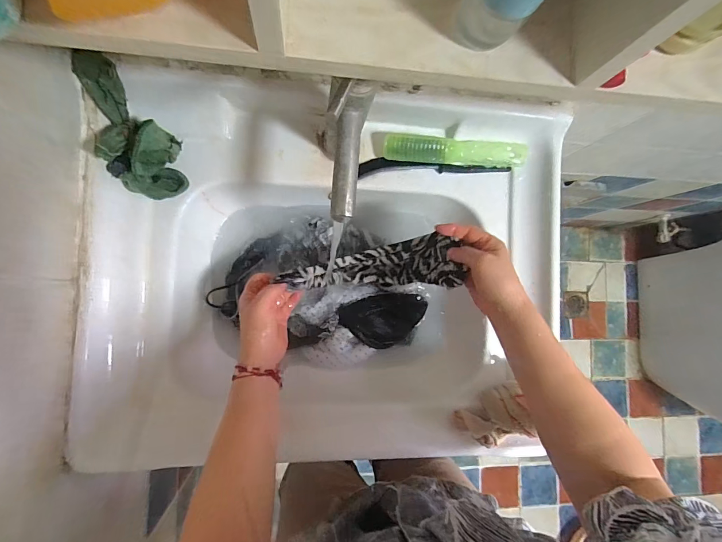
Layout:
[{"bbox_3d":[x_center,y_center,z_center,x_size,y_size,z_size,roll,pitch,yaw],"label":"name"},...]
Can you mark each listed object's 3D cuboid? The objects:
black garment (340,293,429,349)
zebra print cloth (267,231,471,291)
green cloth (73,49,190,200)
[{"bbox_3d":[0.037,0.077,0.567,0.136,0.036,0.080,-4,89,-9],"label":"black garment"},{"bbox_3d":[0.007,-0.009,0.494,0.208,0.137,0.063,-1,88,-9],"label":"zebra print cloth"},{"bbox_3d":[-0.272,-0.163,0.426,0.077,0.058,0.162,-26,106,-9],"label":"green cloth"}]

